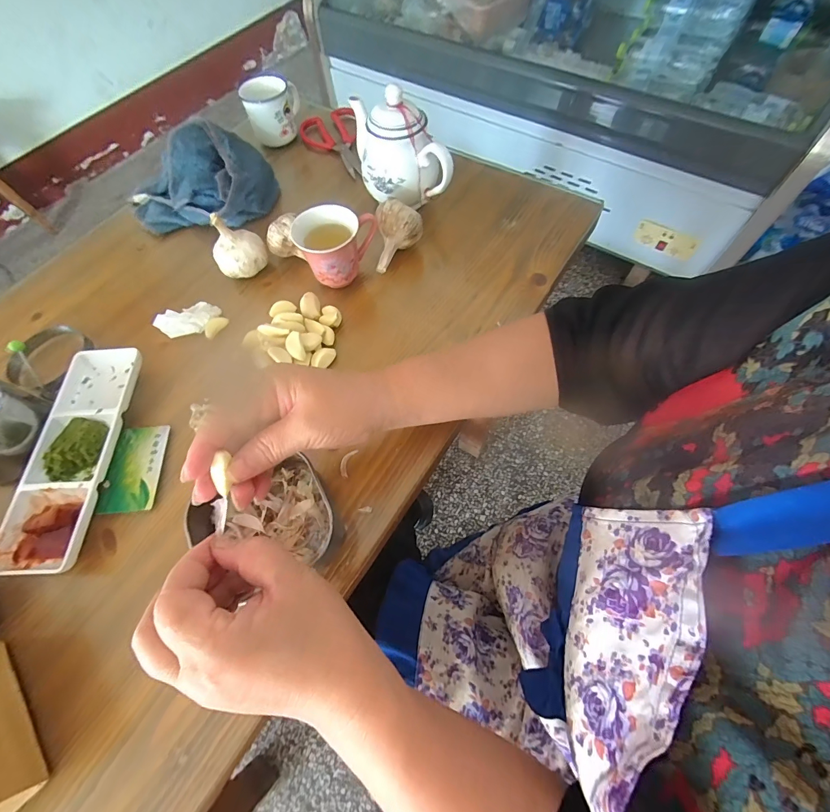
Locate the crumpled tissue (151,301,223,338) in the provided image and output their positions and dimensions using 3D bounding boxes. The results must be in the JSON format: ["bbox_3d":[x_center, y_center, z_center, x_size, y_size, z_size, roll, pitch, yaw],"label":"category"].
[{"bbox_3d":[-0.259,-0.099,0.429,0.067,0.023,0.028,-31,66,-28],"label":"crumpled tissue"}]

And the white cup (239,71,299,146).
[{"bbox_3d":[-0.216,-0.455,0.564,0.067,0.069,0.083,0,65,3],"label":"white cup"}]

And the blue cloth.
[{"bbox_3d":[-0.299,-0.309,0.503,0.201,0.068,0.127,-1,65,3],"label":"blue cloth"}]

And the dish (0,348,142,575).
[{"bbox_3d":[-0.329,0.043,0.363,0.076,0.021,0.218,-2,65,2],"label":"dish"}]

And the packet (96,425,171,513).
[{"bbox_3d":[-0.275,0.060,0.366,0.051,0.004,0.085,-4,64,1],"label":"packet"}]

